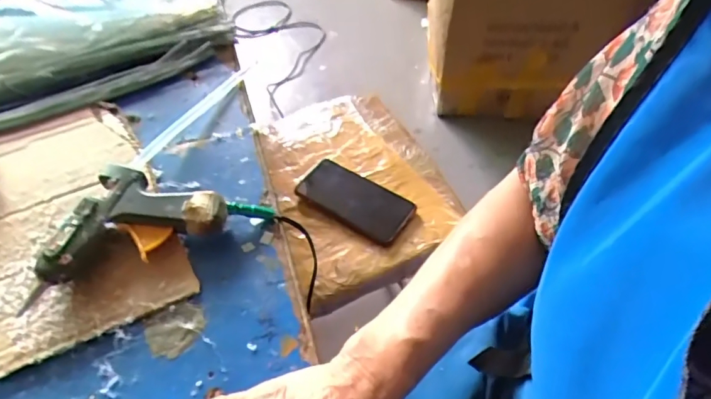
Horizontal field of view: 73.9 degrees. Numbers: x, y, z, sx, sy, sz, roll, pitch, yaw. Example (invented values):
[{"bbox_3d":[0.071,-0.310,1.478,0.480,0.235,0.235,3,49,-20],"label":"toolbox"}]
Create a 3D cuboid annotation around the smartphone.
[{"bbox_3d":[0.000,-0.004,0.693,0.170,0.013,0.084,29,60,22],"label":"smartphone"}]

